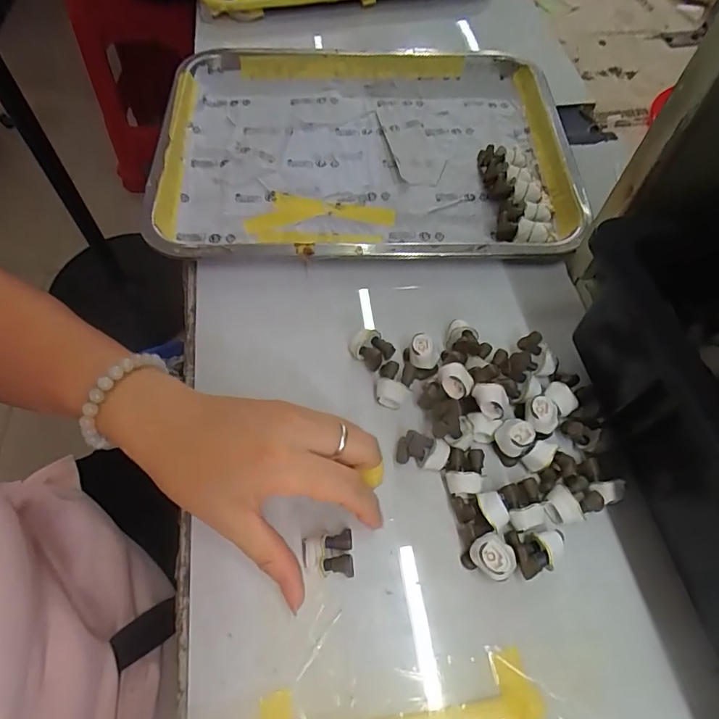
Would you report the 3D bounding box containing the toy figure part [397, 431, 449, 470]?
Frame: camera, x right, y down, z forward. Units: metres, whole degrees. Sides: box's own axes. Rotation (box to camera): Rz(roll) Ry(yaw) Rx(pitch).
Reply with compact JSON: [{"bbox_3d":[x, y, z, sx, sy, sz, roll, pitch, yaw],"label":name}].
[{"bbox_3d":[0.038,0.056,0.294,0.030,0.019,0.017,8,60,4],"label":"toy figure part"}]

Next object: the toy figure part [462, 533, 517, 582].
[{"bbox_3d":[0.072,0.108,0.264,0.022,0.025,0.022,40,67,20],"label":"toy figure part"}]

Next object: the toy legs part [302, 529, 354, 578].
[{"bbox_3d":[-0.017,0.108,0.265,0.027,0.016,0.022,-6,60,-4],"label":"toy legs part"}]

